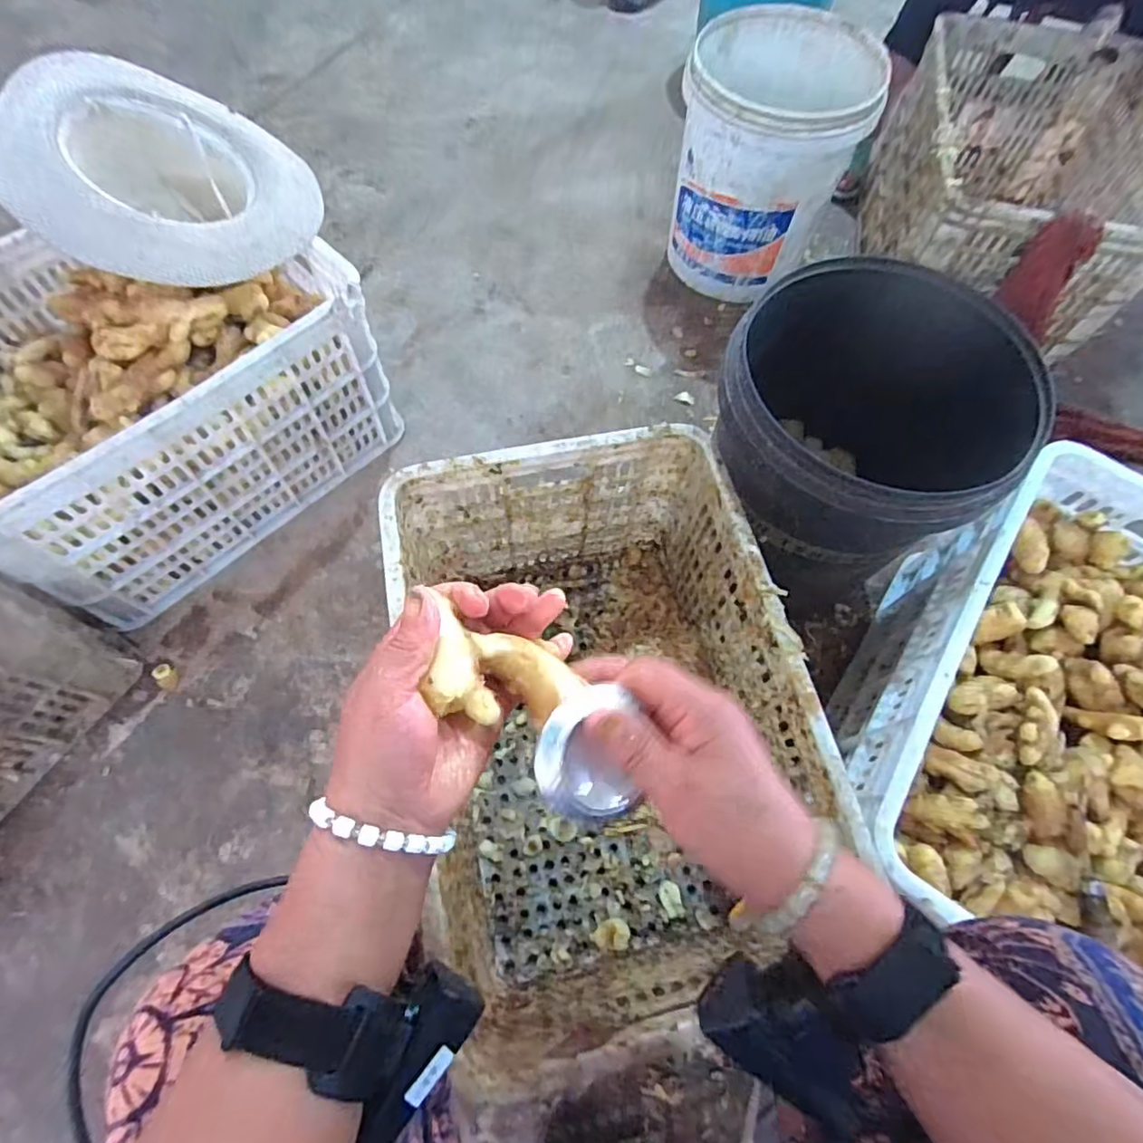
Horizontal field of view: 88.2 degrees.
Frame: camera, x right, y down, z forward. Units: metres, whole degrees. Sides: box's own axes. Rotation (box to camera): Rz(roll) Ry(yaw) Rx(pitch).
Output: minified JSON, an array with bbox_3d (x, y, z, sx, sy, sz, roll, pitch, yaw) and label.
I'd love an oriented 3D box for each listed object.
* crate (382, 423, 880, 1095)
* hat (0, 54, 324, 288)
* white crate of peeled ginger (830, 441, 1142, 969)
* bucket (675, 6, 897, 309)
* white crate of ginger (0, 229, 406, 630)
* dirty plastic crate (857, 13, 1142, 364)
[{"bbox_3d":[0.032,0.151,0.654,0.348,0.293,0.513,-12,68,-6],"label":"crate"},{"bbox_3d":[-0.492,-0.461,0.737,0.318,0.129,0.287,15,68,-21],"label":"hat"},{"bbox_3d":[0.522,0.177,0.646,0.361,0.263,0.496,30,68,10],"label":"white crate of peeled ginger"},{"bbox_3d":[0.320,-0.684,1.010,0.275,0.312,0.275,19,68,7],"label":"bucket"},{"bbox_3d":[-0.553,-0.237,0.807,0.504,0.291,0.358,-41,74,-16],"label":"white crate of ginger"},{"bbox_3d":[0.708,-0.631,0.975,0.358,0.237,0.501,17,66,4],"label":"dirty plastic crate"}]

